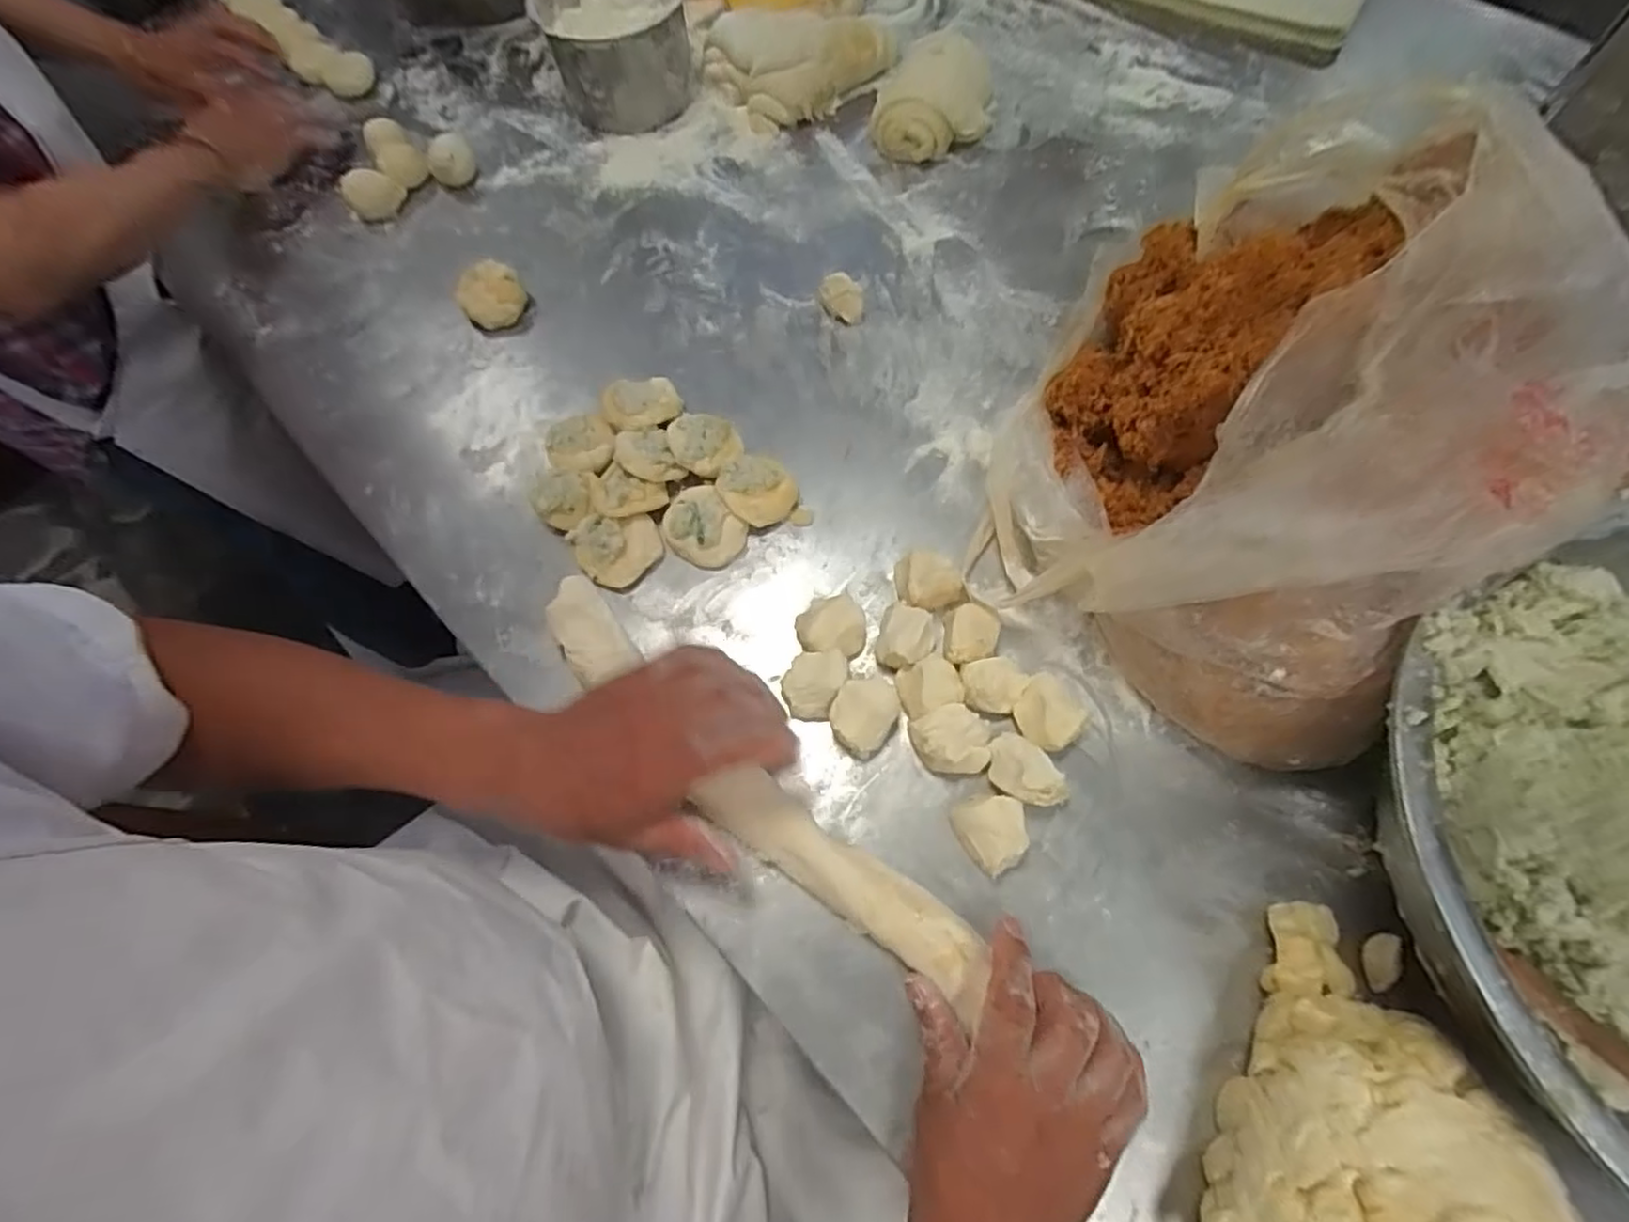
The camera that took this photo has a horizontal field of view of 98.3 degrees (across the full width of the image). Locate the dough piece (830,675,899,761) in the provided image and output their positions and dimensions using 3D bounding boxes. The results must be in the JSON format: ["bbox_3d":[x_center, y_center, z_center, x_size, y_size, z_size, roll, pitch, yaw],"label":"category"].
[{"bbox_3d":[0.033,0.069,0.462,0.039,0.030,0.049,33,72,16],"label":"dough piece"}]

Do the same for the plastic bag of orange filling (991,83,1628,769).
[{"bbox_3d":[0.270,-0.104,0.421,0.295,0.214,0.288,37,73,18],"label":"plastic bag of orange filling"}]

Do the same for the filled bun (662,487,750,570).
[{"bbox_3d":[-0.082,-0.060,0.523,0.049,0.029,0.055,-43,71,-15],"label":"filled bun"}]

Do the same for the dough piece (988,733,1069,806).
[{"bbox_3d":[0.132,0.099,0.437,0.047,0.031,0.037,19,68,11],"label":"dough piece"}]

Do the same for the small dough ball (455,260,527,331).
[{"bbox_3d":[-0.288,-0.279,0.630,0.054,0.035,0.054,-1,66,3],"label":"small dough ball"}]

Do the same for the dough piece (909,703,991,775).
[{"bbox_3d":[0.087,0.083,0.454,0.049,0.031,0.041,-2,66,3],"label":"dough piece"}]

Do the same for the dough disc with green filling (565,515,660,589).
[{"bbox_3d":[-0.144,-0.047,0.522,0.058,0.027,0.051,-36,69,-12],"label":"dough disc with green filling"}]

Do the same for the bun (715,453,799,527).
[{"bbox_3d":[-0.044,-0.092,0.534,0.054,0.027,0.055,-1,66,3],"label":"bun"}]

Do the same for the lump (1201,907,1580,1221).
[{"bbox_3d":[0.250,0.271,0.329,0.139,0.078,0.206,-18,66,-5],"label":"lump"}]

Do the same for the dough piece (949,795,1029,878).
[{"bbox_3d":[0.106,0.137,0.428,0.039,0.030,0.043,-6,66,1],"label":"dough piece"}]

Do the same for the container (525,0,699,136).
[{"bbox_3d":[-0.195,-0.570,0.710,0.140,0.106,0.160,-8,66,0],"label":"container"}]

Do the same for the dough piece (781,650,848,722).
[{"bbox_3d":[0.000,0.050,0.473,0.041,0.026,0.042,-1,66,3],"label":"dough piece"}]

